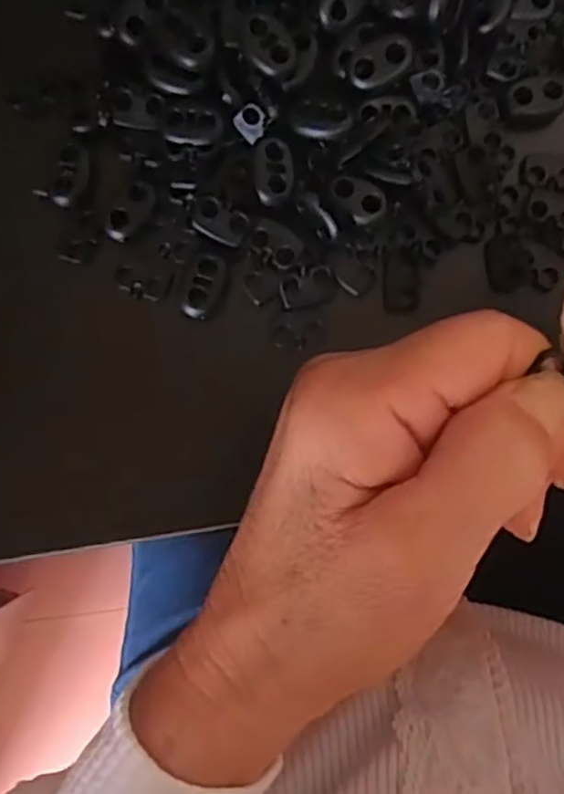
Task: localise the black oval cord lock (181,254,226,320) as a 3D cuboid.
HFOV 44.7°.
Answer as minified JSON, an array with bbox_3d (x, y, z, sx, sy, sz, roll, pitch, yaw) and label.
[{"bbox_3d":[-0.025,-0.035,0.221,0.012,0.008,0.020,16,87,1],"label":"black oval cord lock"}]

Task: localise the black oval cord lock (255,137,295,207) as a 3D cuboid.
[{"bbox_3d":[-0.002,-0.071,0.218,0.012,0.007,0.020,-1,87,0],"label":"black oval cord lock"}]

